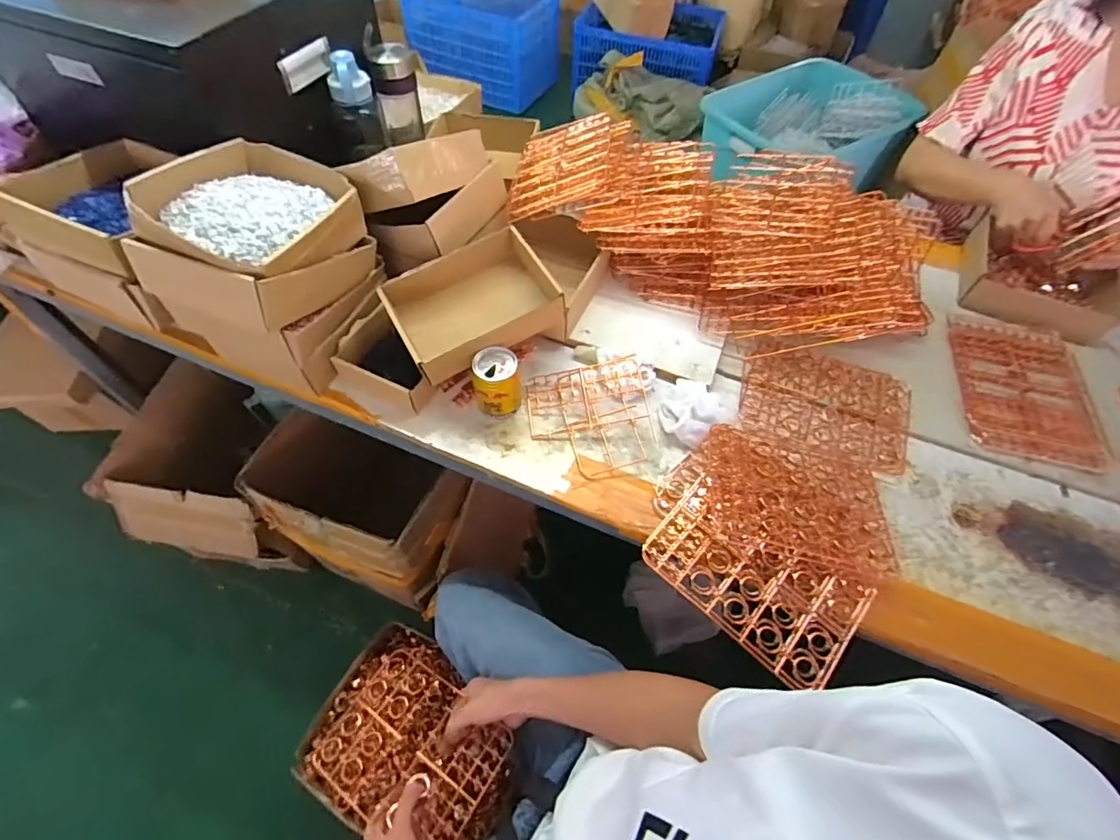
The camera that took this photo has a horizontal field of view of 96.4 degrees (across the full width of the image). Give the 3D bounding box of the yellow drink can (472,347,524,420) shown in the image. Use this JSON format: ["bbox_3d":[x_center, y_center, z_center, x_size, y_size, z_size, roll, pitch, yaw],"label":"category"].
[{"bbox_3d":[-0.088,-0.050,0.701,0.064,0.085,0.063,0,57,-3],"label":"yellow drink can"}]

